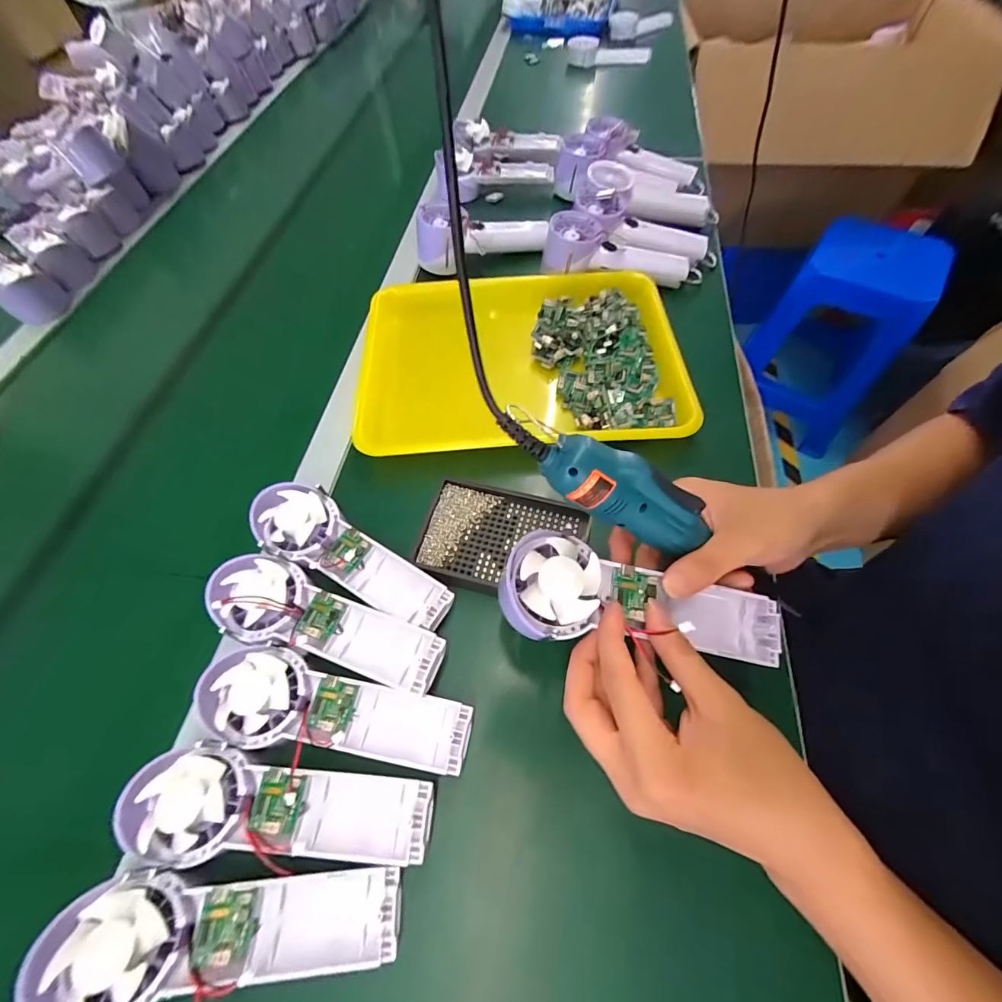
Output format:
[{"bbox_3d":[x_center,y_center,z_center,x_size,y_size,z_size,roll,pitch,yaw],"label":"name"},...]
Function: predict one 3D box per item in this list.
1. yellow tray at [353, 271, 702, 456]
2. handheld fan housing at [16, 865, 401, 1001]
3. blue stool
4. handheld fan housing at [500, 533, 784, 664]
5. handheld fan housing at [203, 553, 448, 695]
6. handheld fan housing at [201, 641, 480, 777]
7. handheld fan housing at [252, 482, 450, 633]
[{"bbox_3d":[0.021,-0.160,0.464,0.339,0.026,0.244,-4,60,0],"label":"yellow tray"},{"bbox_3d":[-0.148,0.240,0.239,0.174,0.028,0.058,5,59,-13],"label":"handheld fan housing"},{"bbox_3d":[0.892,-0.447,1.189,0.330,0.460,0.324,28,65,17],"label":"blue stool"},{"bbox_3d":[0.088,0.064,0.265,0.172,0.032,0.057,14,60,-8],"label":"handheld fan housing"},{"bbox_3d":[-0.128,0.092,0.310,0.172,0.031,0.057,20,63,13],"label":"handheld fan housing"},{"bbox_3d":[-0.110,0.141,0.282,0.173,0.025,0.056,11,61,9],"label":"handheld fan housing"},{"bbox_3d":[-0.120,0.045,0.341,0.170,0.038,0.058,29,65,17],"label":"handheld fan housing"}]

